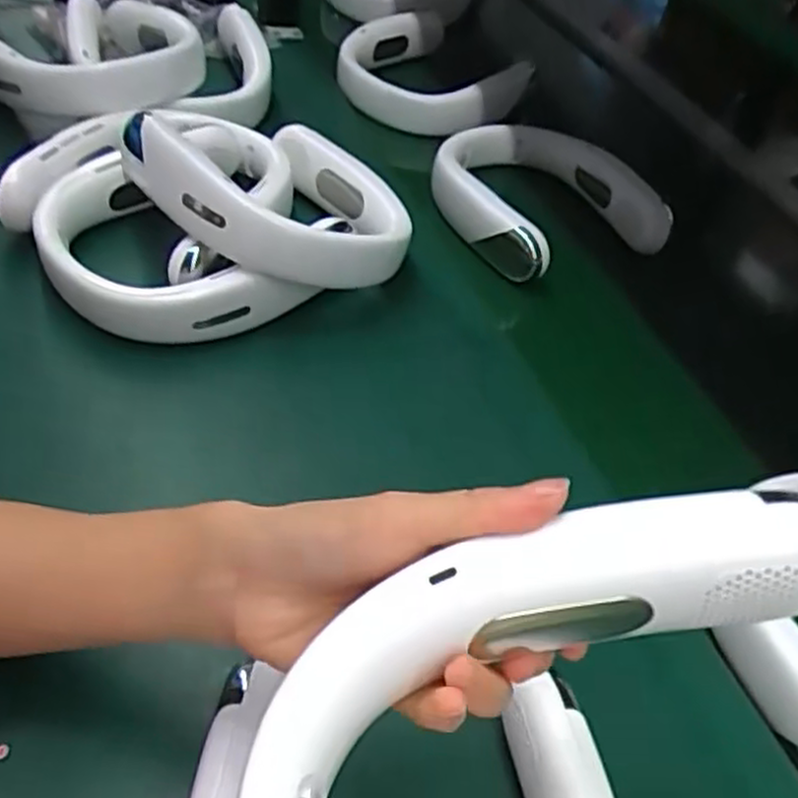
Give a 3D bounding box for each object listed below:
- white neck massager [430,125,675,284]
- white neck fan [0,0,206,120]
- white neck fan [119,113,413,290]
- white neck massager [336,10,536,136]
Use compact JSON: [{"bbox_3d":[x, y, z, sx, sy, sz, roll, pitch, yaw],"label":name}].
[{"bbox_3d":[0.129,-0.196,0.713,0.188,0.055,0.185,-21,52,-24],"label":"white neck massager"},{"bbox_3d":[-0.280,-0.310,0.694,0.185,0.043,0.190,-21,53,-24],"label":"white neck fan"},{"bbox_3d":[-0.101,-0.158,0.584,0.203,0.058,0.203,-2,43,-35],"label":"white neck fan"},{"bbox_3d":[0.034,-0.362,0.850,0.180,0.060,0.171,3,47,-3],"label":"white neck massager"}]

